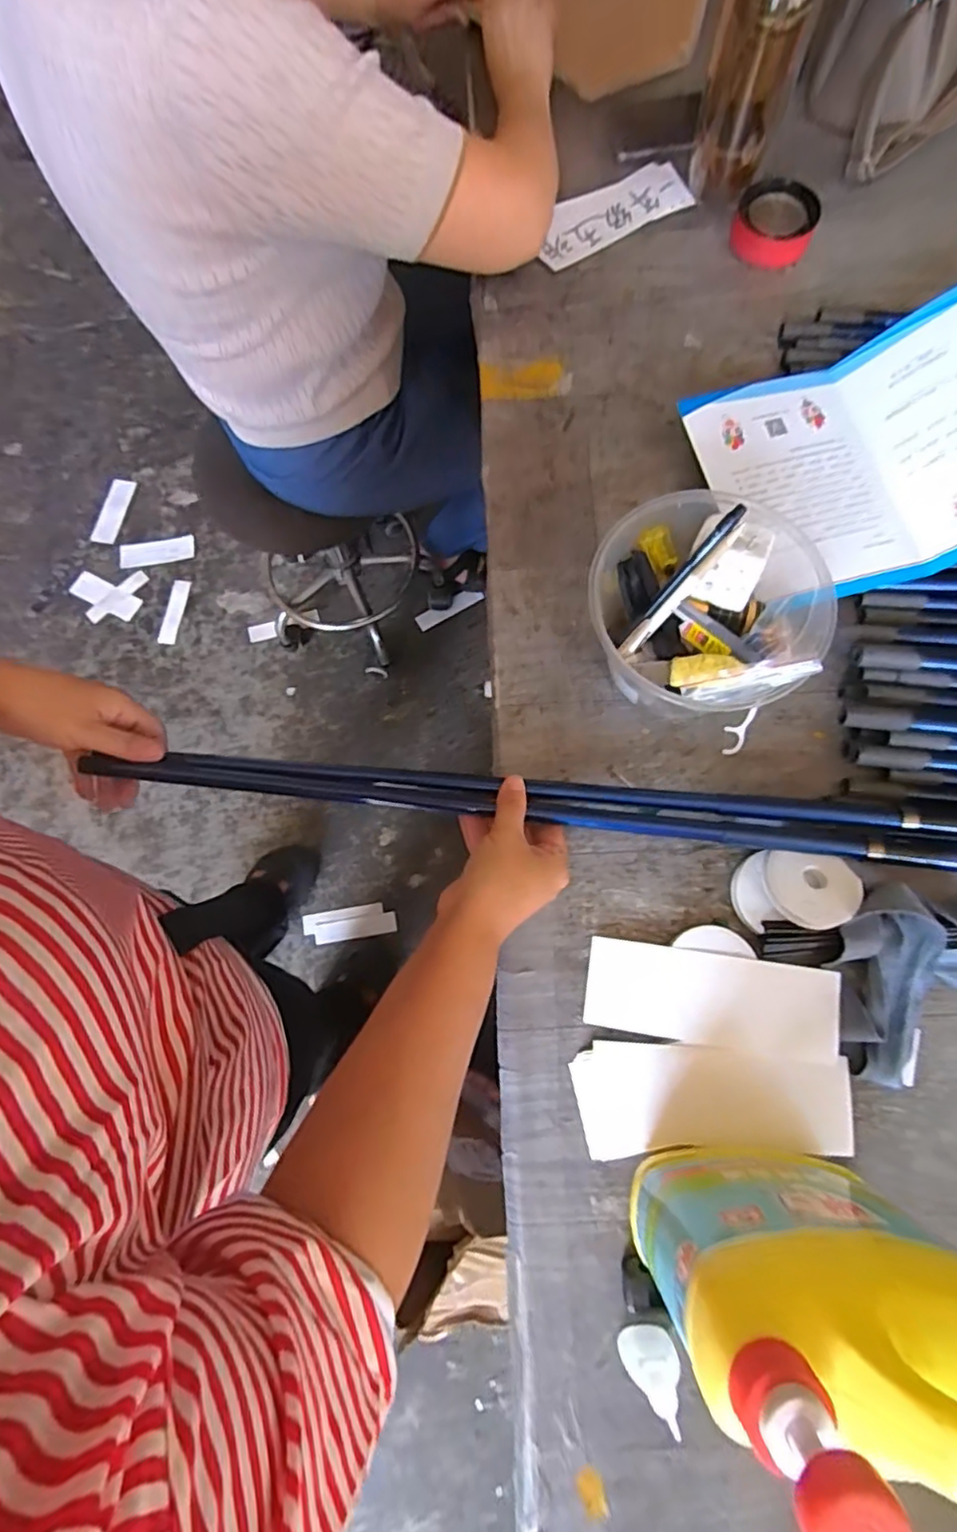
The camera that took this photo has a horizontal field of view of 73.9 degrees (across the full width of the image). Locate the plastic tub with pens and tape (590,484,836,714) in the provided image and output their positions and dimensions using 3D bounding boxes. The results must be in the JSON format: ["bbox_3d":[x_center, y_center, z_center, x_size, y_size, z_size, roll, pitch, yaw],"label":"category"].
[{"bbox_3d":[0.175,-0.127,0.482,0.155,0.105,0.164,0,76,2],"label":"plastic tub with pens and tape"}]

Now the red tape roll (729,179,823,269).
[{"bbox_3d":[0.287,-0.522,0.614,0.077,0.032,0.071,0,76,2],"label":"red tape roll"}]

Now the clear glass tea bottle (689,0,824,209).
[{"bbox_3d":[0.243,-0.613,0.570,0.075,0.169,0.068,18,77,6],"label":"clear glass tea bottle"}]

